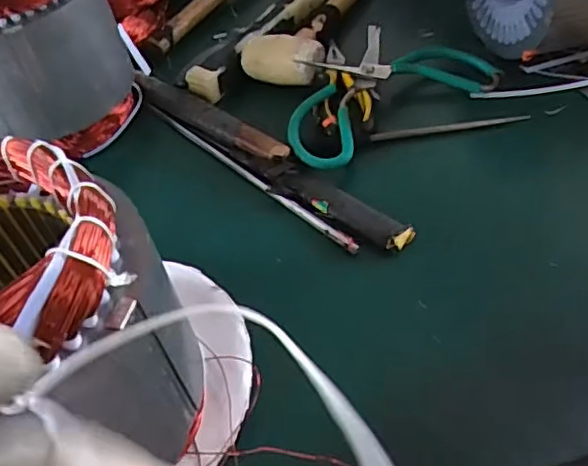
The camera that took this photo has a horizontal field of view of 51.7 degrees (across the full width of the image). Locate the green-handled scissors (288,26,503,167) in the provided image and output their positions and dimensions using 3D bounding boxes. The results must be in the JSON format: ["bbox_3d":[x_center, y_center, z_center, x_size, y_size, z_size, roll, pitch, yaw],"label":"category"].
[{"bbox_3d":[0.071,-0.131,0.537,0.206,0.027,0.115,-31,52,-18],"label":"green-handled scissors"}]

